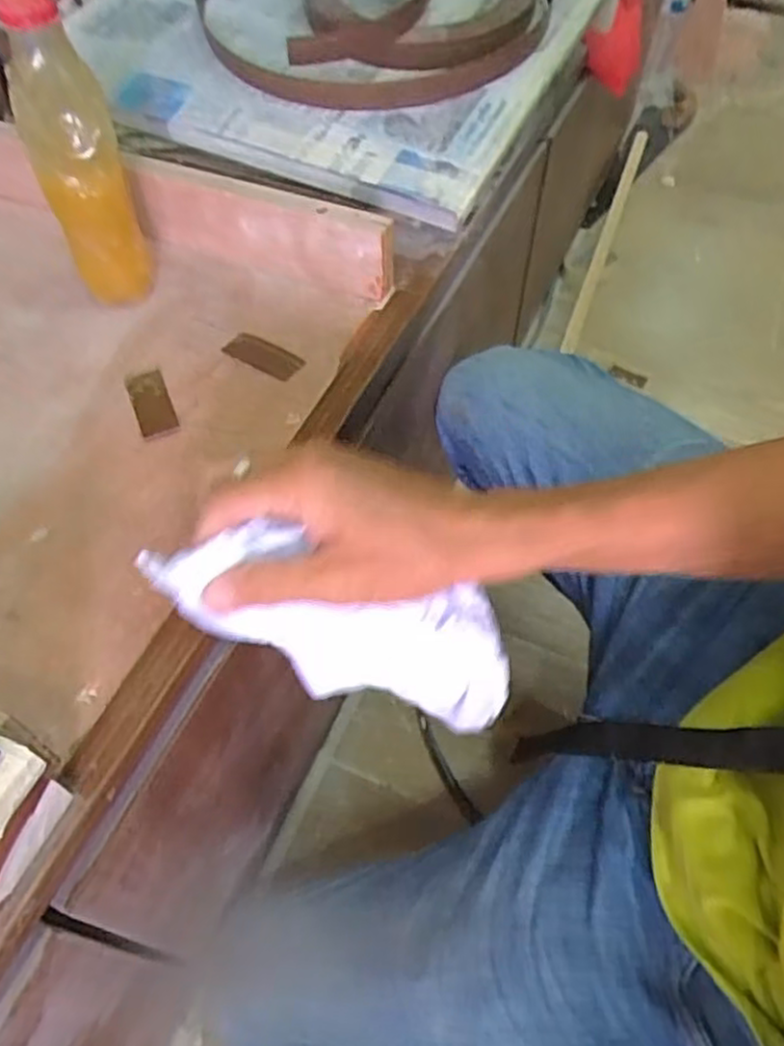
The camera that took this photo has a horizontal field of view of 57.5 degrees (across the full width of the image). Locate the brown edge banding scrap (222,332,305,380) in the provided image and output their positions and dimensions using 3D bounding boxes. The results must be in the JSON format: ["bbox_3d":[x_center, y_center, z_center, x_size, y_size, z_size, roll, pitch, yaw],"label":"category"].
[{"bbox_3d":[-0.084,-0.110,0.466,0.053,0.004,0.022,27,58,17],"label":"brown edge banding scrap"}]

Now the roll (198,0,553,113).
[{"bbox_3d":[-0.016,-0.491,0.641,0.291,0.059,0.366,-6,54,-5],"label":"roll"}]

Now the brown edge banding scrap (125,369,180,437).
[{"bbox_3d":[-0.148,-0.074,0.439,0.022,0.005,0.055,-19,57,-14],"label":"brown edge banding scrap"}]

